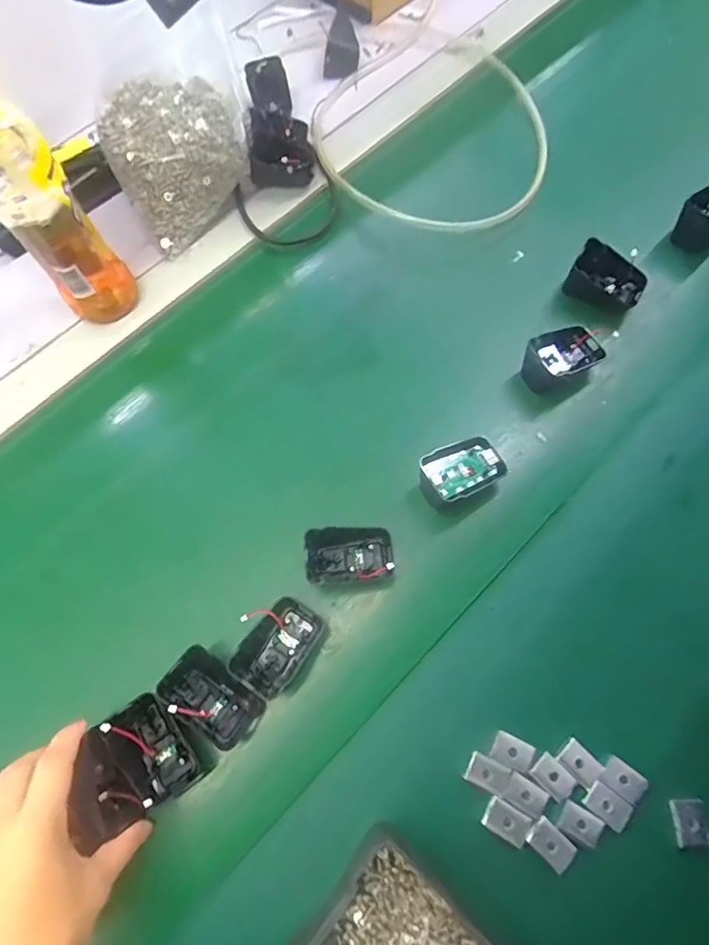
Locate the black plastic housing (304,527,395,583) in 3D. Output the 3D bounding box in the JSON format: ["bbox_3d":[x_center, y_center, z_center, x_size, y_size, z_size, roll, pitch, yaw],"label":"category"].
[{"bbox_3d":[-0.006,0.067,0.406,0.074,0.037,0.046,-2,74,0],"label":"black plastic housing"}]

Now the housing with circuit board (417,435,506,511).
[{"bbox_3d":[0.086,0.001,0.431,0.073,0.037,0.044,-26,72,-7],"label":"housing with circuit board"}]

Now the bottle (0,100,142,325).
[{"bbox_3d":[-0.249,-0.202,0.430,0.068,0.200,0.062,-35,76,-9],"label":"bottle"}]

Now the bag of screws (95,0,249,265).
[{"bbox_3d":[-0.165,-0.318,0.509,0.145,0.122,0.114,-25,75,-6],"label":"bag of screws"}]

